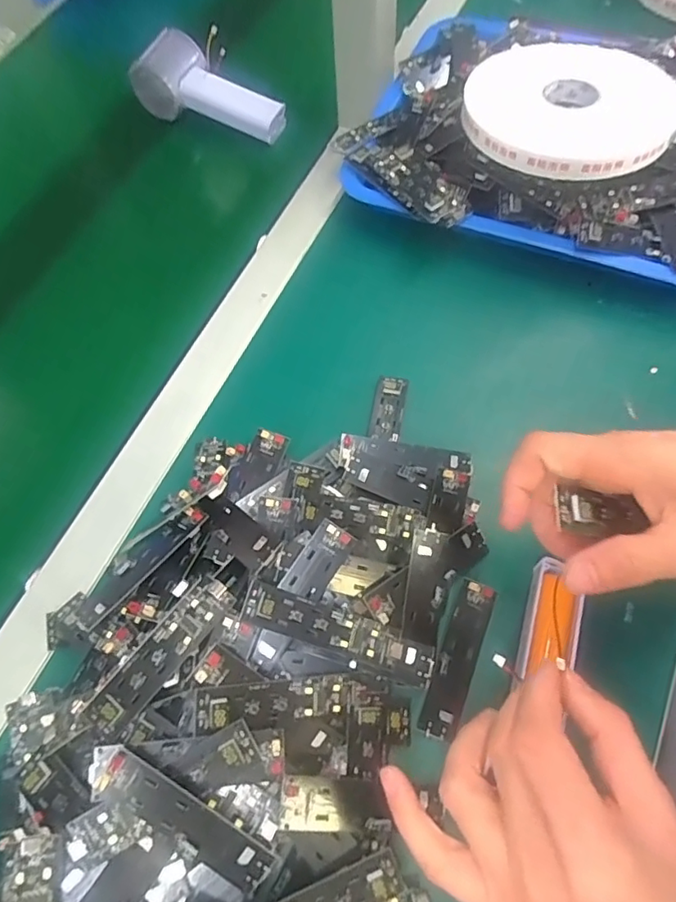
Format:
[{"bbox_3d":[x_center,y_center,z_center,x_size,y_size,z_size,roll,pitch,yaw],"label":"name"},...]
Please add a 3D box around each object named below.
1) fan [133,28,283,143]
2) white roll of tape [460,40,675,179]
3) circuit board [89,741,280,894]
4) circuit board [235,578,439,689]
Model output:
[{"bbox_3d":[-0.122,-0.346,0.518,0.145,0.055,0.050,25,70,13],"label":"fan"},{"bbox_3d":[0.172,-0.256,0.406,0.150,0.015,0.144,8,67,6],"label":"white roll of tape"},{"bbox_3d":[-0.071,0.176,0.258,0.092,0.007,0.027,34,94,-1],"label":"circuit board"},{"bbox_3d":[0.002,0.102,0.307,0.112,0.011,0.024,23,68,-7],"label":"circuit board"}]

